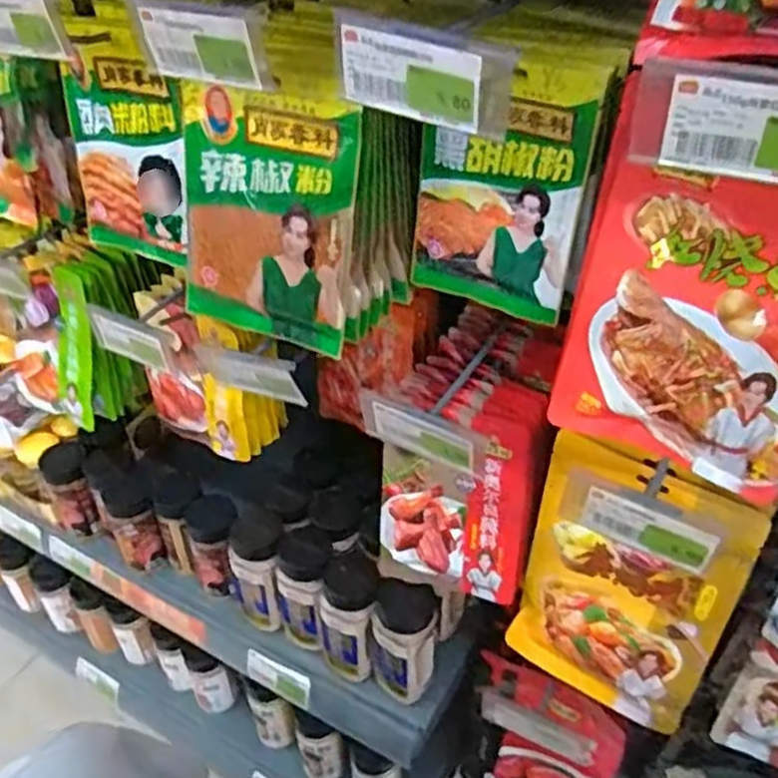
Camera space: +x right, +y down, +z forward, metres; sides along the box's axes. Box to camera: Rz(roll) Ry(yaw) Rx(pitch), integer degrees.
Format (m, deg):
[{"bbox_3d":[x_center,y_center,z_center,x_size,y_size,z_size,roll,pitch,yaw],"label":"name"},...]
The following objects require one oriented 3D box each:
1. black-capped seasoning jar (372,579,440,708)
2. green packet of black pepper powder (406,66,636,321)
[{"bbox_3d":[0.015,0.255,0.729,0.066,0.129,0.057,1,41,4],"label":"black-capped seasoning jar"},{"bbox_3d":[0.075,-0.135,0.507,0.124,0.170,0.030,14,43,18],"label":"green packet of black pepper powder"}]

